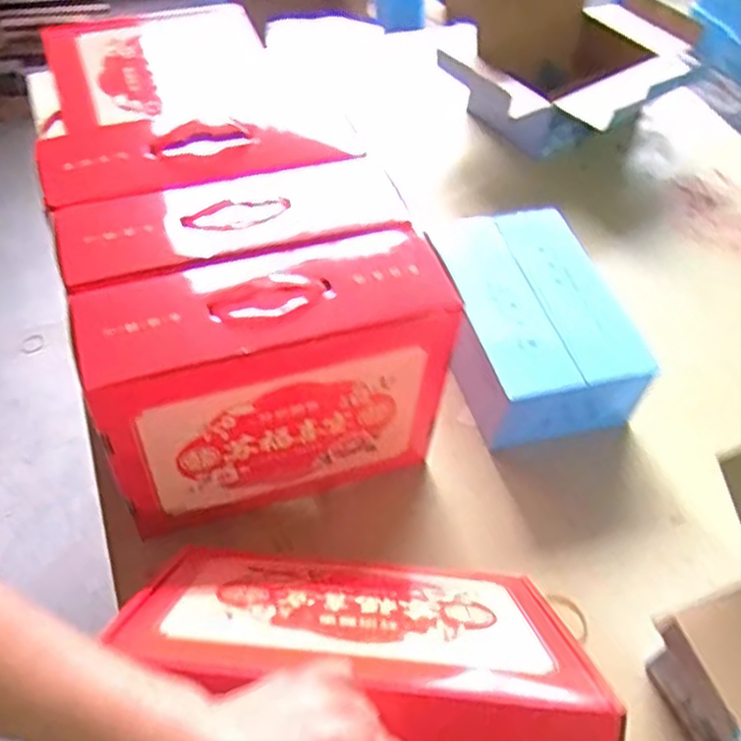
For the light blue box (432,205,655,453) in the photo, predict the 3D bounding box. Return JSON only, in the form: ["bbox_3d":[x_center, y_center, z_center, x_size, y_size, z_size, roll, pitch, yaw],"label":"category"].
[{"bbox_3d":[0.212,-0.058,0.972,0.198,0.134,0.305,-5,53,-10],"label":"light blue box"}]

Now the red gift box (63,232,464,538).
[{"bbox_3d":[-0.103,0.013,0.764,0.327,0.274,0.132,-13,54,-16],"label":"red gift box"}]

